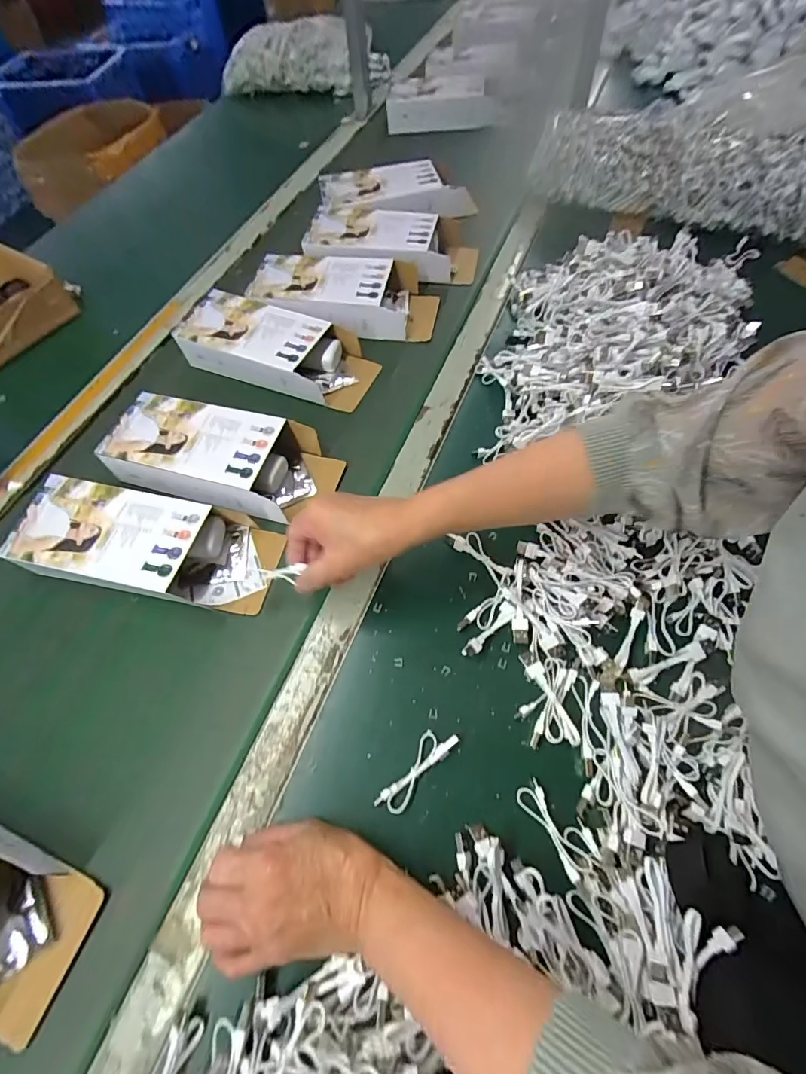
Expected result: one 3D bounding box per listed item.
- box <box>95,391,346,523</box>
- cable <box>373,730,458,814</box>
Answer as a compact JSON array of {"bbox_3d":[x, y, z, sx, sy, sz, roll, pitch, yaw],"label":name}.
[{"bbox_3d":[-0.202,-0.093,0.502,0.249,0.049,0.106,16,67,6],"label":"box"},{"bbox_3d":[0.011,0.184,0.354,0.023,0.011,0.078,40,71,15],"label":"cable"}]

